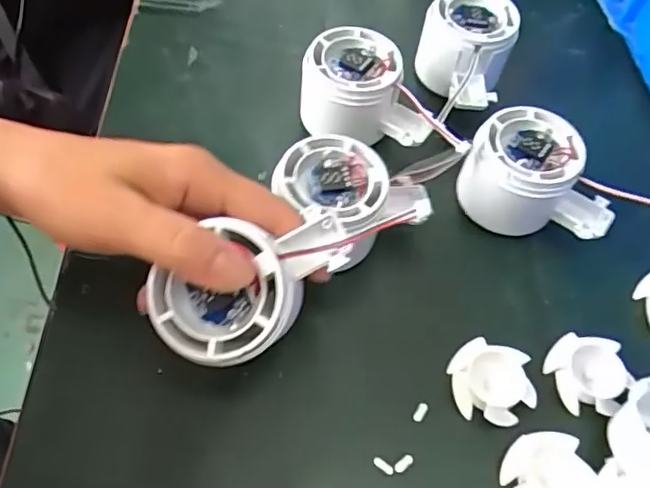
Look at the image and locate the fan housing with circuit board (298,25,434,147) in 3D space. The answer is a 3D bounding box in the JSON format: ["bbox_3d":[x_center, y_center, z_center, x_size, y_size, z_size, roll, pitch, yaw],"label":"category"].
[{"bbox_3d":[0.025,-0.095,0.341,0.078,0.040,0.057,5,57,-3],"label":"fan housing with circuit board"}]

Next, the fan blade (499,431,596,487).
[{"bbox_3d":[0.102,0.106,0.254,0.038,0.010,0.040,2,58,-3],"label":"fan blade"}]

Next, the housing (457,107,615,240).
[{"bbox_3d":[0.119,-0.036,0.322,0.084,0.053,0.062,5,57,-3],"label":"housing"}]

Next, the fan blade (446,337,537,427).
[{"bbox_3d":[0.083,0.069,0.278,0.038,0.012,0.040,0,53,0],"label":"fan blade"}]

